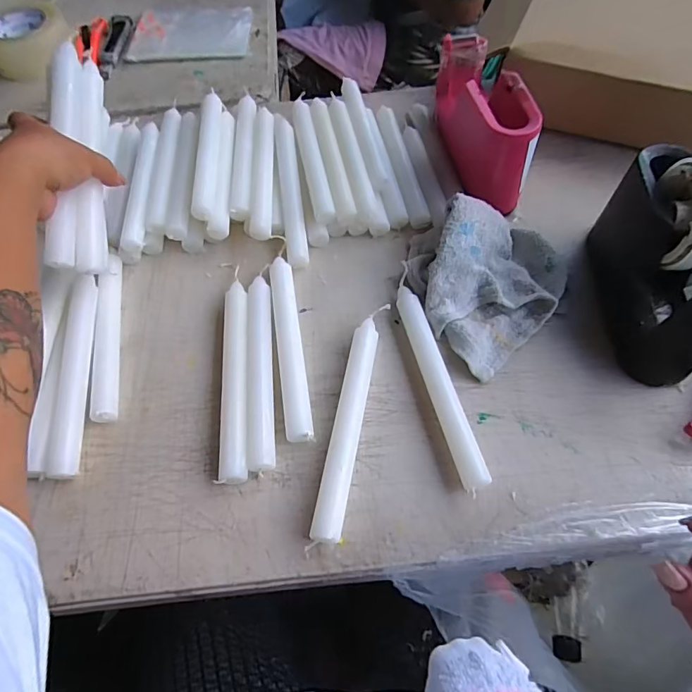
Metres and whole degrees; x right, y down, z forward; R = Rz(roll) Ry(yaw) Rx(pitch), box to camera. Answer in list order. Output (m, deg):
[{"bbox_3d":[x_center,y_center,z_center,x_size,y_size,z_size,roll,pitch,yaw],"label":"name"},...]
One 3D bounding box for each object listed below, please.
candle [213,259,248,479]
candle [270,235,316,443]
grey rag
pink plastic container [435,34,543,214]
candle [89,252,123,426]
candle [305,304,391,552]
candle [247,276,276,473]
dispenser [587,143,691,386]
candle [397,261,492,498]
[{"bbox_3d":[-0.097,0.021,0.409,0.025,0.020,0.201,-6,61,0],"label":"candle"},{"bbox_3d":[-0.054,-0.014,0.433,0.023,0.023,0.221,-10,61,-2],"label":"candle"},{"bbox_3d":[0.140,-0.069,0.431,0.145,0.048,0.170,-19,62,-7],"label":"grey rag"},{"bbox_3d":[0.147,-0.238,0.505,0.057,0.106,0.178,-10,61,-2],"label":"pink plastic container"},{"bbox_3d":[-0.226,-0.012,0.438,0.020,0.023,0.185,-12,61,-3],"label":"candle"},{"bbox_3d":[0.005,0.056,0.388,0.025,0.020,0.209,9,62,9],"label":"candle"},{"bbox_3d":[-0.077,0.017,0.417,0.023,0.018,0.192,-7,61,0],"label":"candle"},{"bbox_3d":[0.269,-0.075,0.382,0.062,0.125,0.181,1,61,4],"label":"dispenser"},{"bbox_3d":[0.076,0.018,0.404,0.021,0.019,0.215,-13,61,-4],"label":"candle"}]

